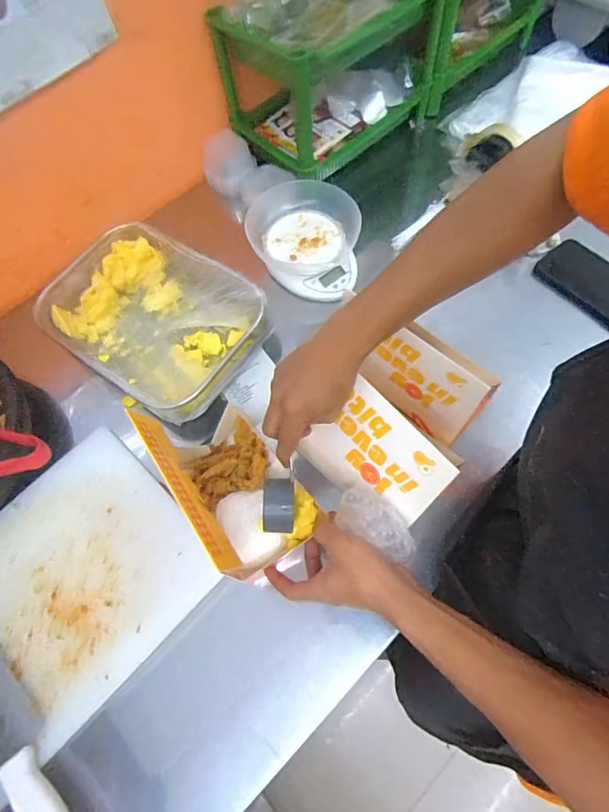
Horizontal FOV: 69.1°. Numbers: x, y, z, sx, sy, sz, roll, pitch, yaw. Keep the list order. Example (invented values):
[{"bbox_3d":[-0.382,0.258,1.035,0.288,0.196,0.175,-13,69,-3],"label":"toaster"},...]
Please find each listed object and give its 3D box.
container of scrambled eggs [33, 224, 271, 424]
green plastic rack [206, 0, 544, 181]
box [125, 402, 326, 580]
[{"bbox_3d":[-0.206,-0.118,0.612,0.289,0.067,0.211,32,72,17],"label":"container of scrambled eggs"},{"bbox_3d":[0.149,-0.651,0.664,0.611,0.319,0.196,-40,69,-13],"label":"green plastic rack"},{"bbox_3d":[-0.070,0.077,0.462,0.100,0.147,0.171,-35,72,-11],"label":"box"}]

